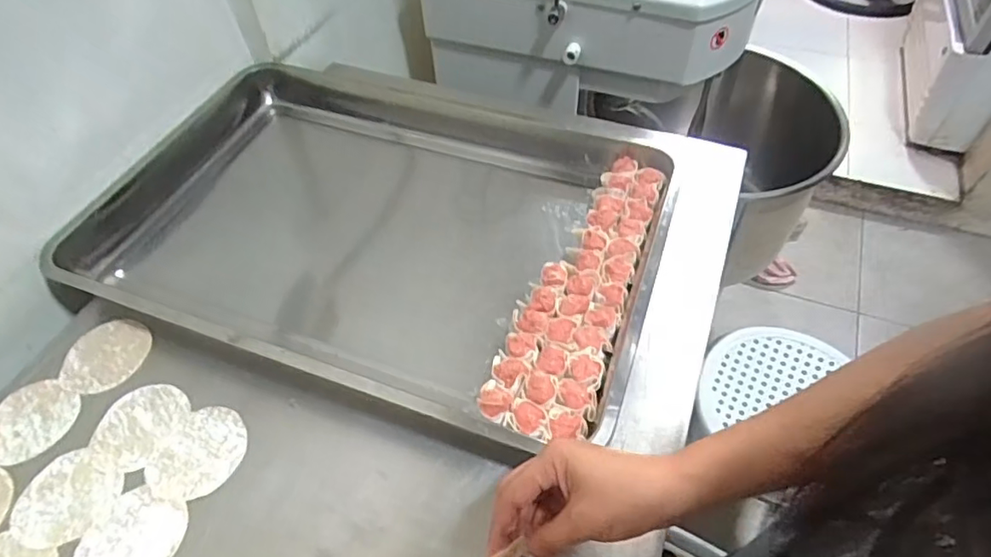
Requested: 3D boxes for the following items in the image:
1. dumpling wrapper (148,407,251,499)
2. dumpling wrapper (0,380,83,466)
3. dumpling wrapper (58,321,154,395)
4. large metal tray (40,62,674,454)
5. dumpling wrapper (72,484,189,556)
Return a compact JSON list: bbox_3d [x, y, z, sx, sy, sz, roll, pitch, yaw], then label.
[{"bbox_3d":[-0.256,0.151,0.496,0.072,0.004,0.082,27,57,21],"label":"dumpling wrapper"},{"bbox_3d":[-0.424,0.131,0.520,0.073,0.004,0.078,-1,51,1],"label":"dumpling wrapper"},{"bbox_3d":[-0.377,0.075,0.552,0.076,0.007,0.075,-1,51,1],"label":"dumpling wrapper"},{"bbox_3d":[-0.133,-0.061,0.632,0.596,0.053,0.388,16,54,14],"label":"large metal tray"},{"bbox_3d":[-0.289,0.208,0.452,0.075,0.004,0.075,14,53,13],"label":"dumpling wrapper"}]

